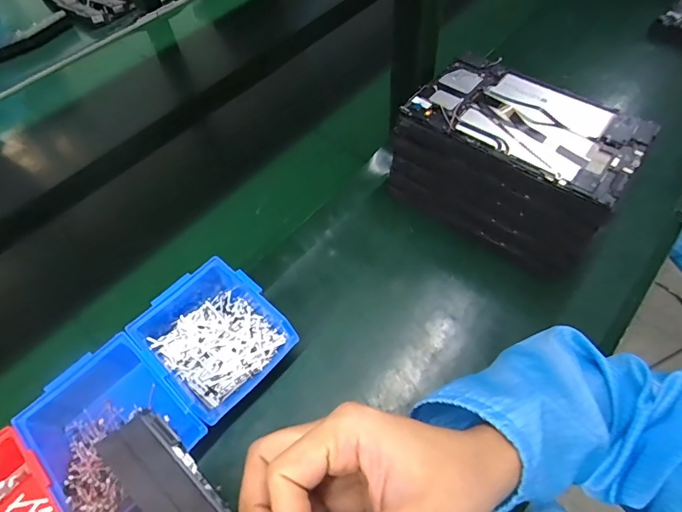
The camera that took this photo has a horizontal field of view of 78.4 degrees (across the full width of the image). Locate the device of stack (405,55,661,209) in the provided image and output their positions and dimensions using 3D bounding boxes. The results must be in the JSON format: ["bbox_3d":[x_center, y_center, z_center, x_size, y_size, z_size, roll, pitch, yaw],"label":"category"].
[{"bbox_3d":[0.206,-0.152,0.469,0.240,0.023,0.139,33,64,23],"label":"device of stack"}]

